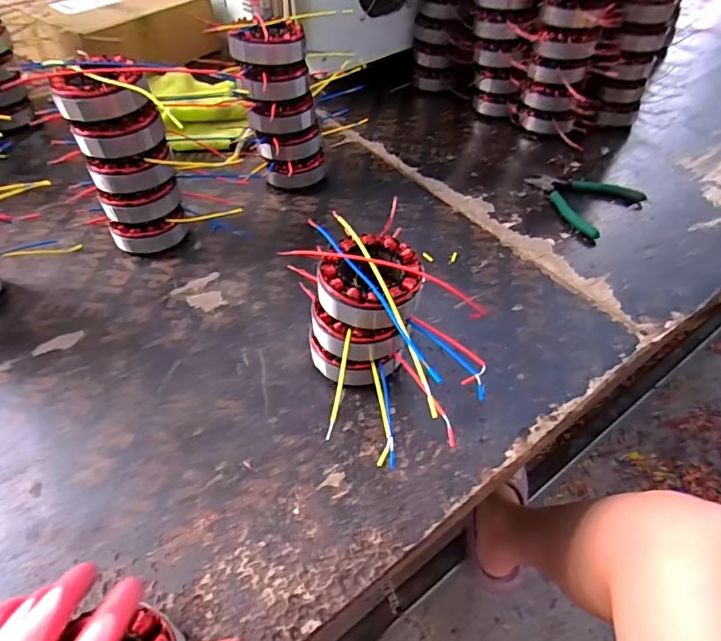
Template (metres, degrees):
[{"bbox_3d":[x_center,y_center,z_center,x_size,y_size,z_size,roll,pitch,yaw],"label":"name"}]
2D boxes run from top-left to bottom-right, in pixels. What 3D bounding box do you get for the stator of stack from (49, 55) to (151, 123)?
[{"bbox_3d":[-0.255,-0.228,0.481,0.081,0.034,0.097,-18,51,-15],"label":"stator of stack"}]

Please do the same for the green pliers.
[{"bbox_3d":[0.314,-0.164,0.653,0.121,0.011,0.142,-13,50,-11],"label":"green pliers"}]

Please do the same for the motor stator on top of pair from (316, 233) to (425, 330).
[{"bbox_3d":[0.012,-0.033,0.410,0.087,0.036,0.084,0,48,0],"label":"motor stator on top of pair"}]

